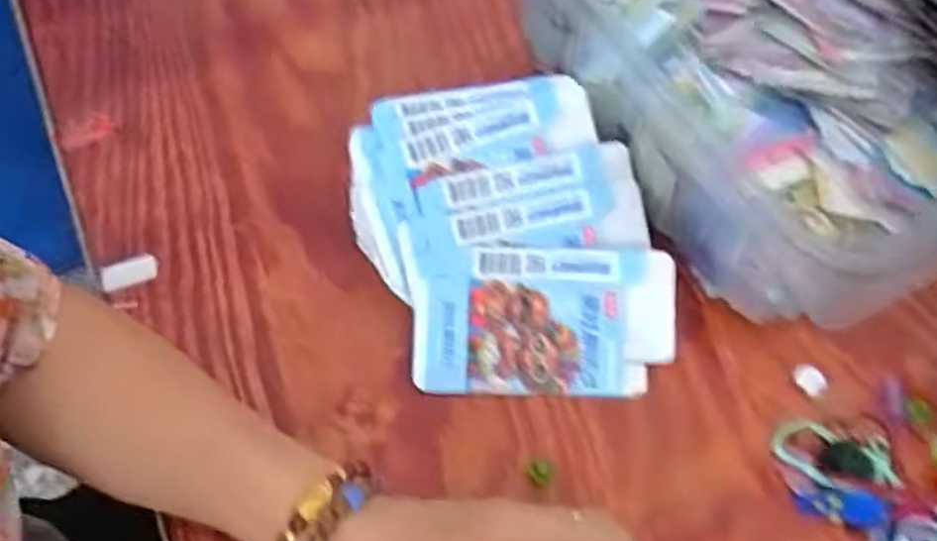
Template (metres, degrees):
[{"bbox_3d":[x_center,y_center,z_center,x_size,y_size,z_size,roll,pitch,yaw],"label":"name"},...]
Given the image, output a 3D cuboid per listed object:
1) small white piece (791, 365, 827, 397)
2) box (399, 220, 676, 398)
[{"bbox_3d":[0.197,0.063,0.409,0.016,0.007,0.018,-30,65,-17],"label":"small white piece"},{"bbox_3d":[0.041,0.028,0.411,0.153,0.006,0.087,2,83,0],"label":"box"}]

